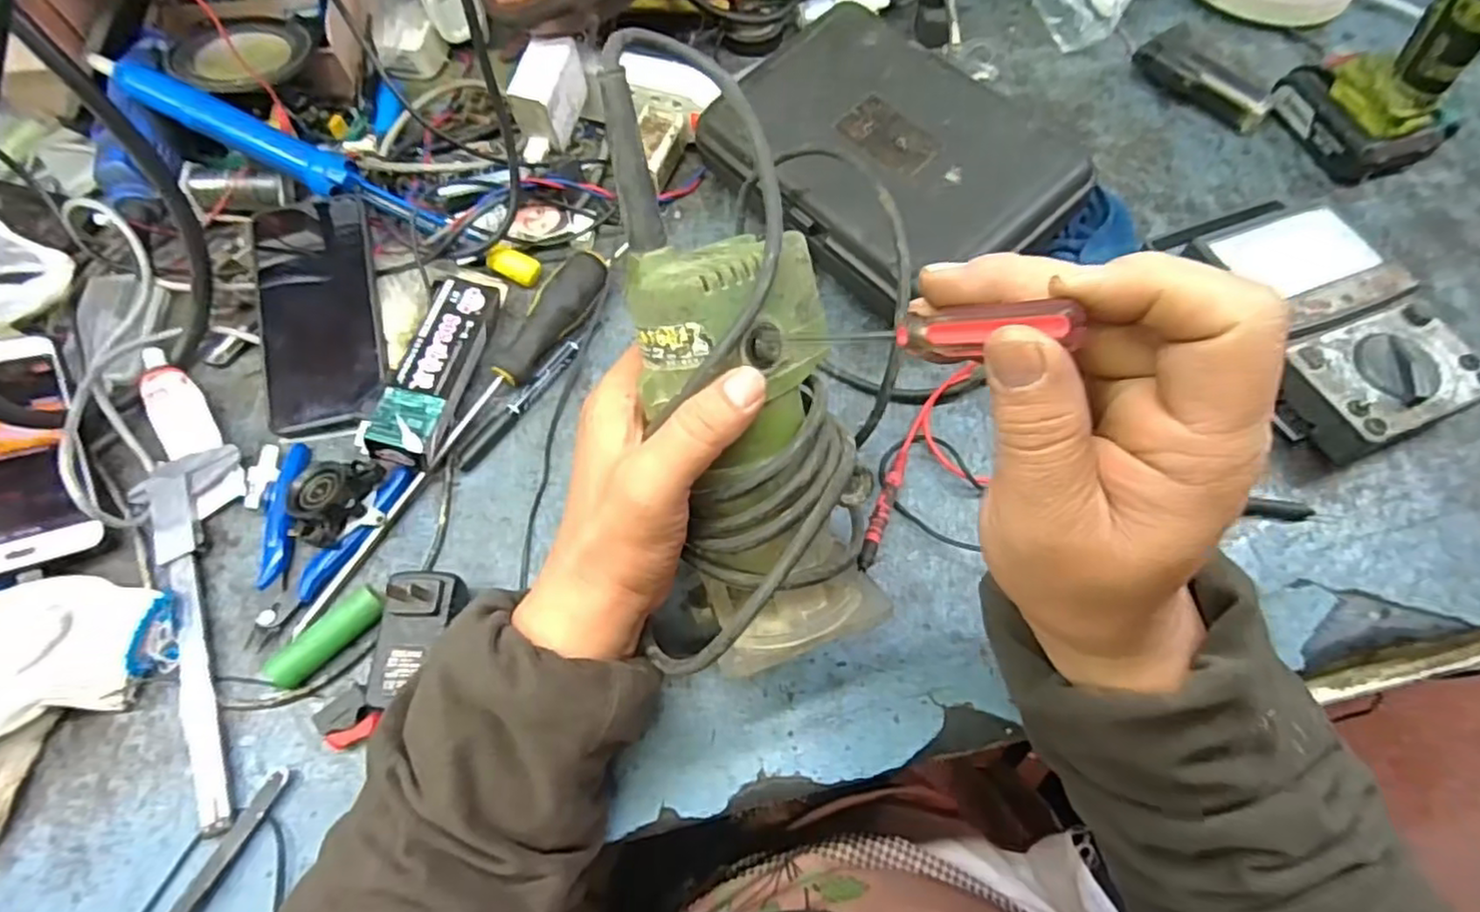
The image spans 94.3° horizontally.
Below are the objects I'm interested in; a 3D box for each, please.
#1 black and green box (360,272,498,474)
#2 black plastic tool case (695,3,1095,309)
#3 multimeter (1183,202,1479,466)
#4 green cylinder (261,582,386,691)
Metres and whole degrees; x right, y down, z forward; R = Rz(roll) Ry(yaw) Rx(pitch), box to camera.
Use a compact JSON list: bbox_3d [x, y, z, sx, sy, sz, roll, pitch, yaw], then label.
[{"bbox_3d":[-0.196,-0.057,0.447,0.041,0.039,0.137,9,65,5],"label":"black and green box"},{"bbox_3d":[0.094,-0.206,0.464,0.156,0.041,0.228,-35,69,-15],"label":"black plastic tool case"},{"bbox_3d":[0.379,-0.088,0.452,0.111,0.048,0.177,-19,66,-8],"label":"multimeter"},{"bbox_3d":[-0.226,0.100,0.380,0.065,0.019,0.018,-41,71,-17],"label":"green cylinder"}]

